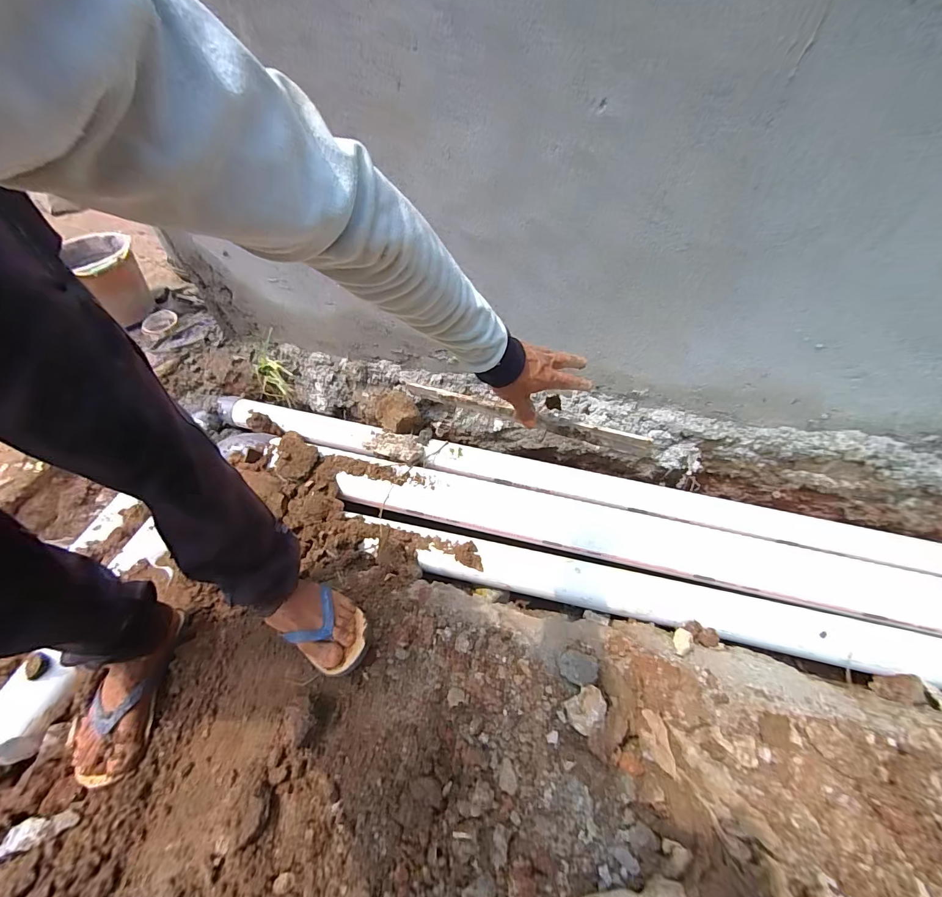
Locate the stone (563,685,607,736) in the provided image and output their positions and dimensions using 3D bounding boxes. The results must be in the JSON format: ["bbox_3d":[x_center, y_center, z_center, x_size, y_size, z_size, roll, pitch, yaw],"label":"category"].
[{"bbox_3d":[0.161,0.360,0.569,0.057,0.027,0.045,-38,61,-26],"label":"stone"}]

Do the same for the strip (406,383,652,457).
[{"bbox_3d":[0.064,-0.057,0.677,0.439,0.034,0.014,18,53,29],"label":"strip"}]

